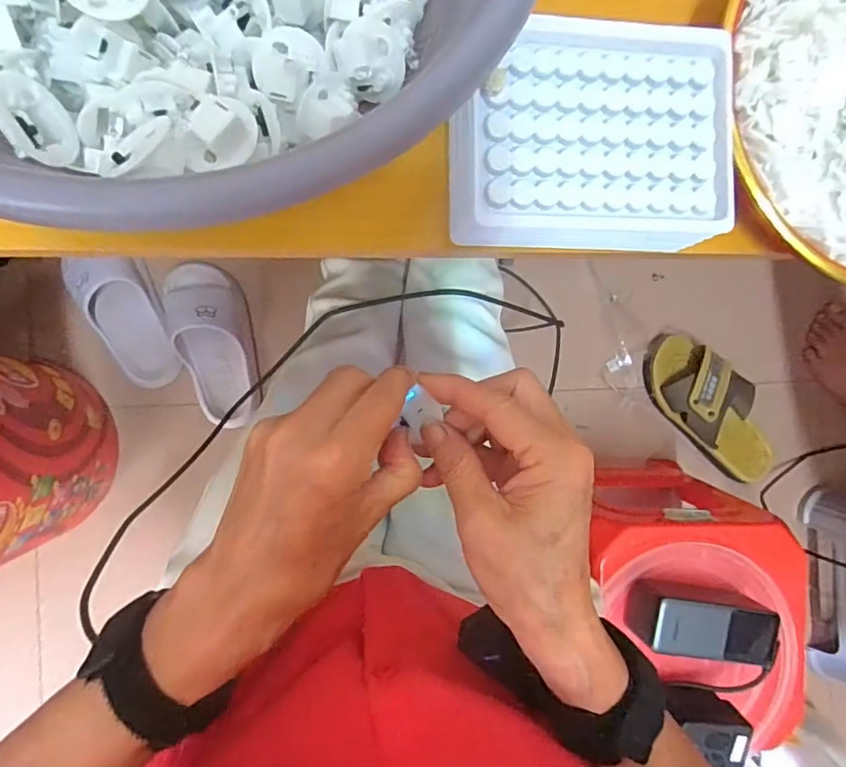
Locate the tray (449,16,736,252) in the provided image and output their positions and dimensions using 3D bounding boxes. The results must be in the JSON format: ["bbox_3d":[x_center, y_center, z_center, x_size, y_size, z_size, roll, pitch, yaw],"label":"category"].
[{"bbox_3d":[0.082,-0.119,0.257,0.139,0.021,0.103,-2,91,-8],"label":"tray"}]

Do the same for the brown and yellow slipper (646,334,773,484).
[{"bbox_3d":[0.452,0.040,0.814,0.270,0.063,0.119,44,85,-6],"label":"brown and yellow slipper"}]

